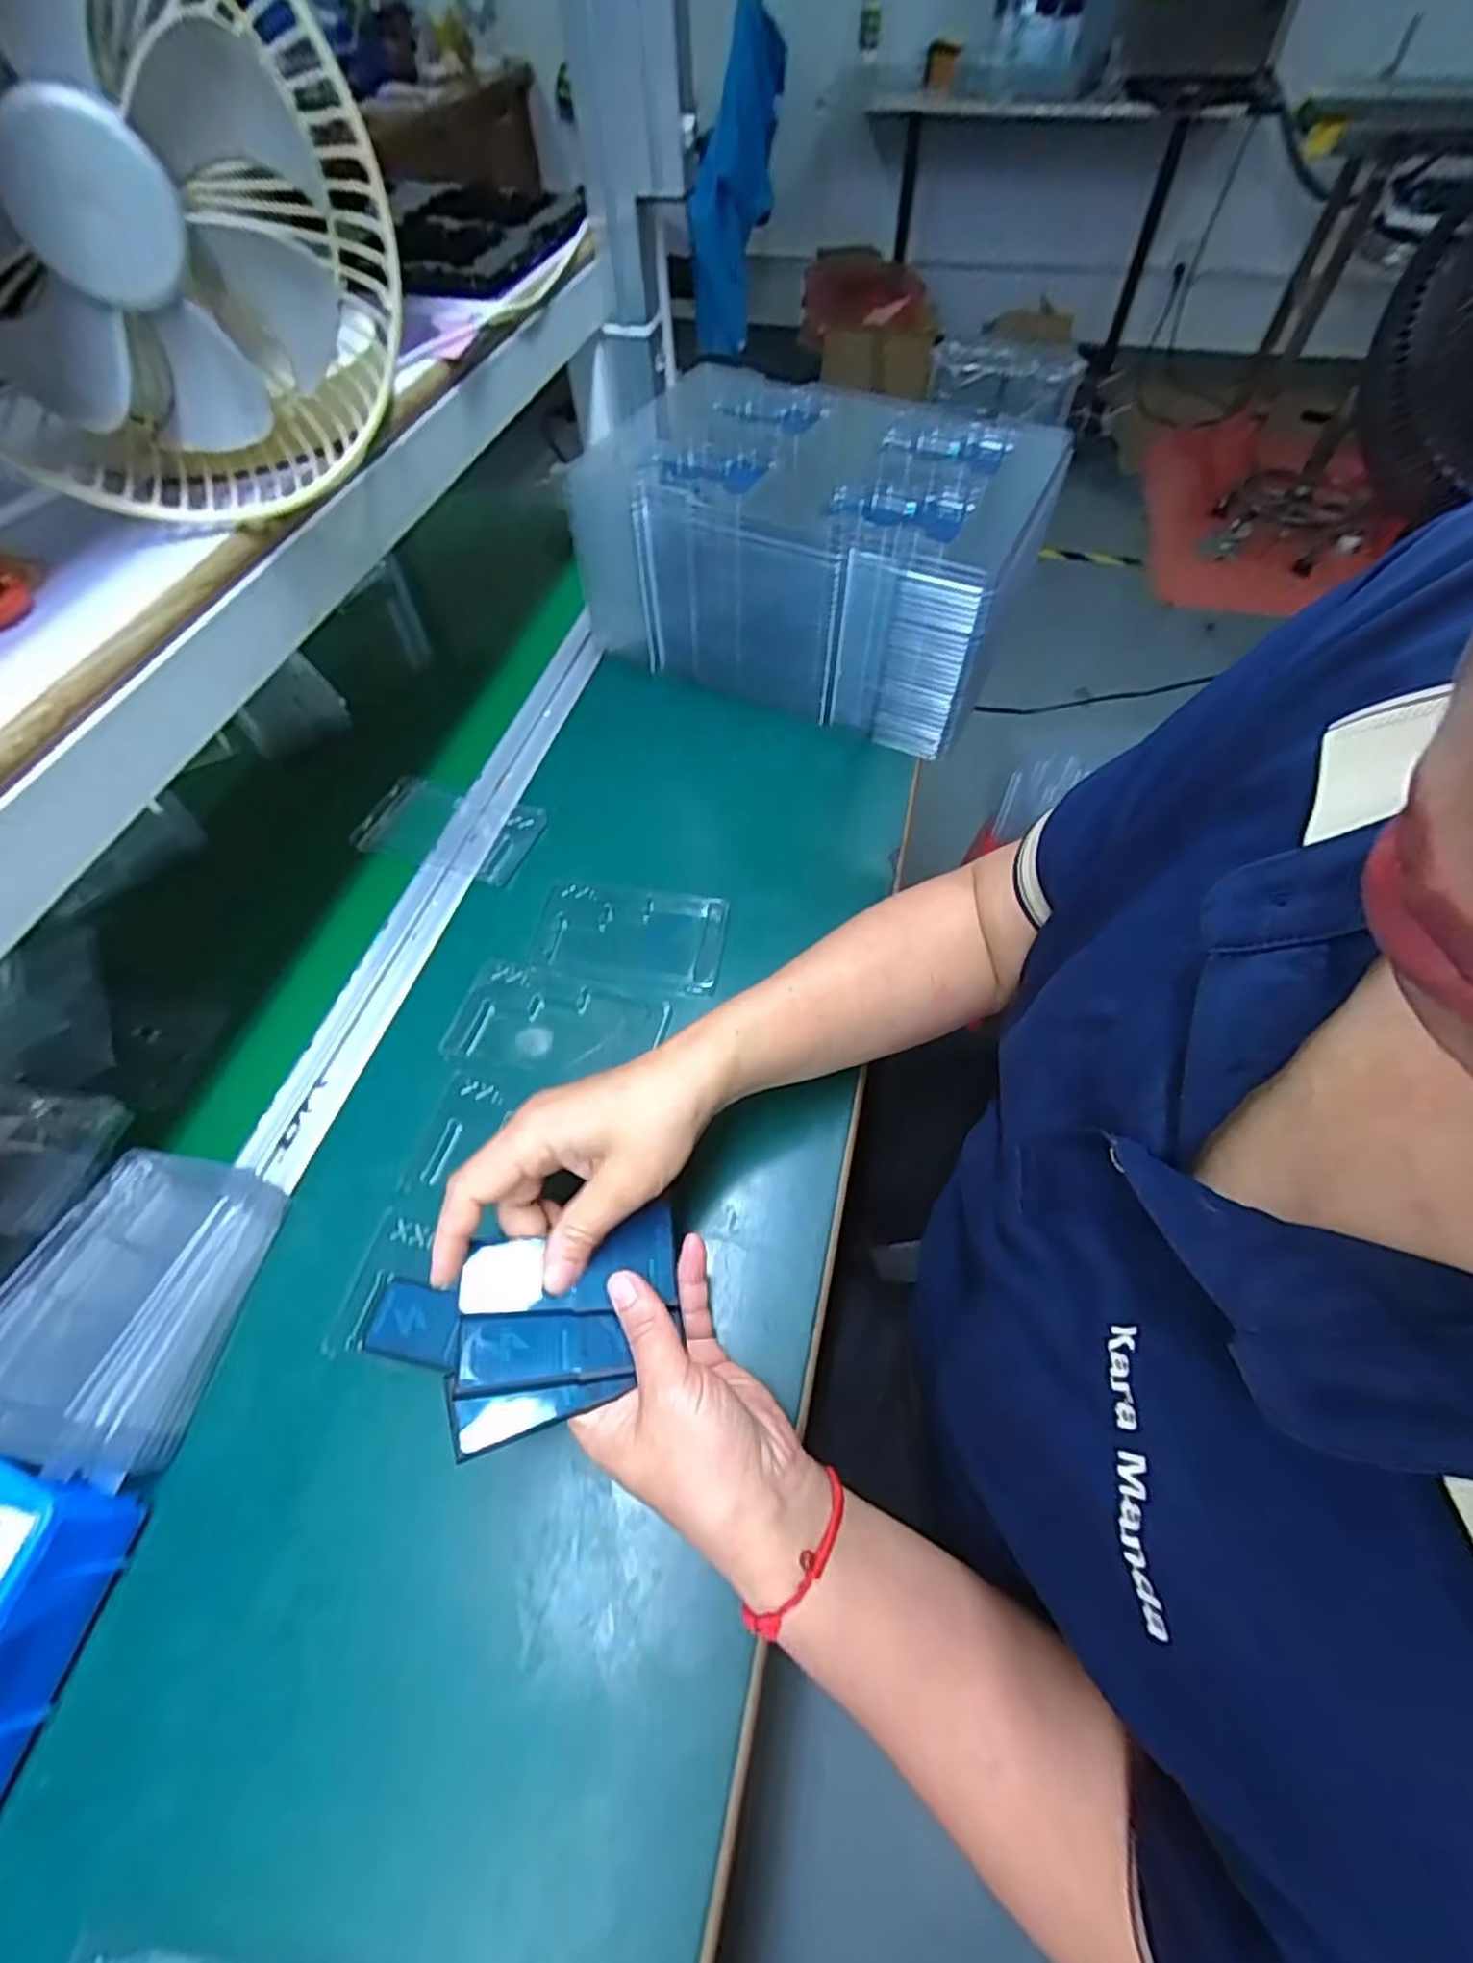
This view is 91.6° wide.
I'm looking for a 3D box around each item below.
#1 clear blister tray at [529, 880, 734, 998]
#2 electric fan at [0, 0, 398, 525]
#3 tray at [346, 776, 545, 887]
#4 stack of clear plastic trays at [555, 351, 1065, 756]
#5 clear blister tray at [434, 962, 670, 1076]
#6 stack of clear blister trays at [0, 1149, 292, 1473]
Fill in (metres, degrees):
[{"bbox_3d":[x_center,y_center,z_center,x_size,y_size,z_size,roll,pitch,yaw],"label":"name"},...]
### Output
[{"bbox_3d":[-0.073,-0.032,0.488,0.126,0.010,0.077,6,58,3],"label":"clear blister tray"},{"bbox_3d":[-0.241,-0.290,0.272,0.199,0.188,0.075,-17,59,-9],"label":"electric fan"},{"bbox_3d":[-0.221,-0.118,0.544,0.140,0.009,0.079,14,59,8],"label":"tray"},{"bbox_3d":[0.058,-0.365,0.618,0.352,0.159,0.225,23,60,13],"label":"stack of clear plastic trays"},{"bbox_3d":[-0.111,0.025,0.451,0.125,0.011,0.068,8,58,4],"label":"clear blister tray"},{"bbox_3d":[-0.296,0.152,0.346,0.087,0.049,0.131,8,58,4],"label":"stack of clear blister trays"}]

